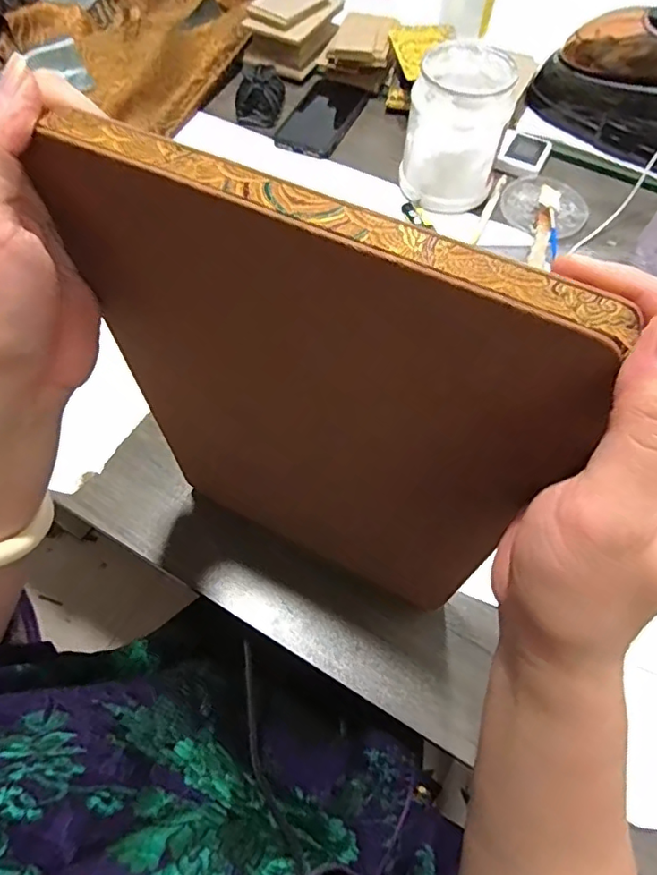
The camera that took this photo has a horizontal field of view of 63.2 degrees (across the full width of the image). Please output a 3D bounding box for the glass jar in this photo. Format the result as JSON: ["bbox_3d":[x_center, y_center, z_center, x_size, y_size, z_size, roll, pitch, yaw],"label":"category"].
[{"bbox_3d":[0.150,-0.366,0.635,0.110,0.126,0.135,12,62,6],"label":"glass jar"}]

